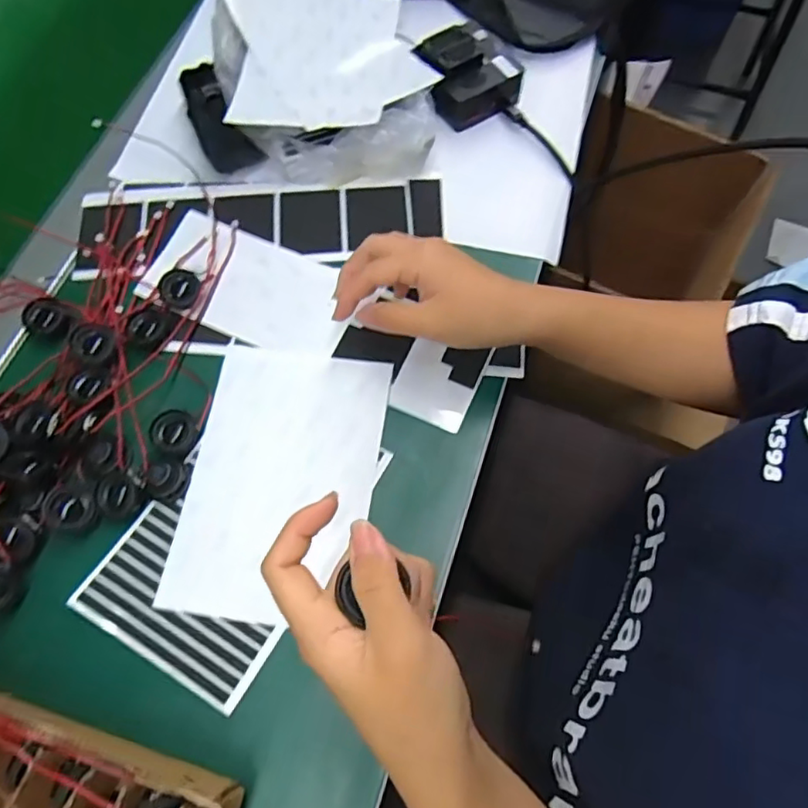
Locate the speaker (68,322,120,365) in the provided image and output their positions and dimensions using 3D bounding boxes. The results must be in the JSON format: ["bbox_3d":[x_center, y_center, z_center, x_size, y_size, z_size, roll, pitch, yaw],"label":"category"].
[{"bbox_3d":[-0.215,-0.040,0.409,0.030,0.011,0.027,32,71,-6],"label":"speaker"}]

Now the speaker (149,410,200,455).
[{"bbox_3d":[-0.155,0.019,0.394,0.026,0.015,0.028,0,67,1],"label":"speaker"}]

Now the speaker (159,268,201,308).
[{"bbox_3d":[-0.163,-0.085,0.430,0.027,0.014,0.027,23,71,-7],"label":"speaker"}]

